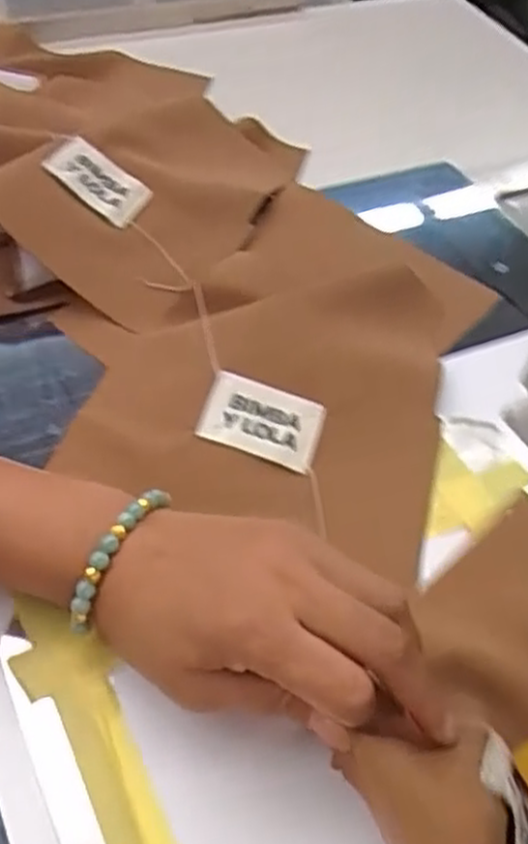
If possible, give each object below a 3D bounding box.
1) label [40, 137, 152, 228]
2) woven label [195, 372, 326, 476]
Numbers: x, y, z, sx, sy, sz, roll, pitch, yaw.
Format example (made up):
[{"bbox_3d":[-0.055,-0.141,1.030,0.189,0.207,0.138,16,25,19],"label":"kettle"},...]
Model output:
[{"bbox_3d":[-0.105,-0.151,0.483,0.062,0.007,0.033,35,65,-12],"label":"label"},{"bbox_3d":[-0.001,-0.001,0.400,0.061,0.004,0.040,19,63,2],"label":"woven label"}]

